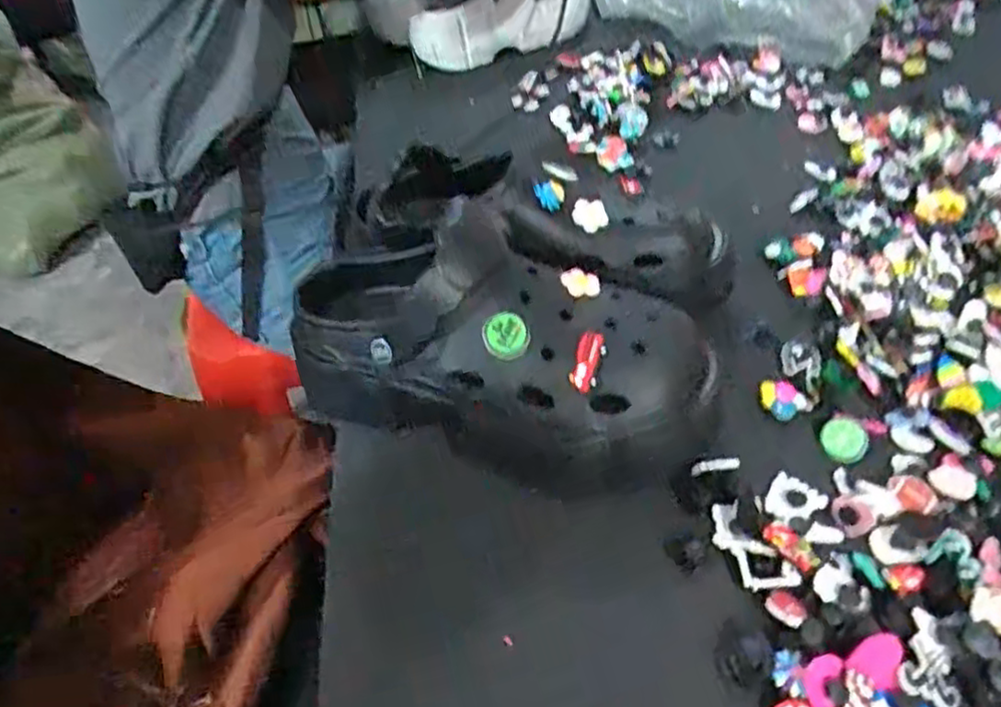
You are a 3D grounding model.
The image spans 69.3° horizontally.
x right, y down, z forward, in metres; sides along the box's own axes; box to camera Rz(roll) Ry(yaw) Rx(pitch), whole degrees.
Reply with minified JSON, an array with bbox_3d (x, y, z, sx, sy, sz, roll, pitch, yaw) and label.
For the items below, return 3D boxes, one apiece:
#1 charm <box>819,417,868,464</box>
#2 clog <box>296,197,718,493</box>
[{"bbox_3d":[0.208,0.052,0.439,0.026,0.006,0.030,10,47,16],"label":"charm"},{"bbox_3d":[-0.006,-0.007,0.437,0.257,0.124,0.111,13,48,19],"label":"clog"}]

